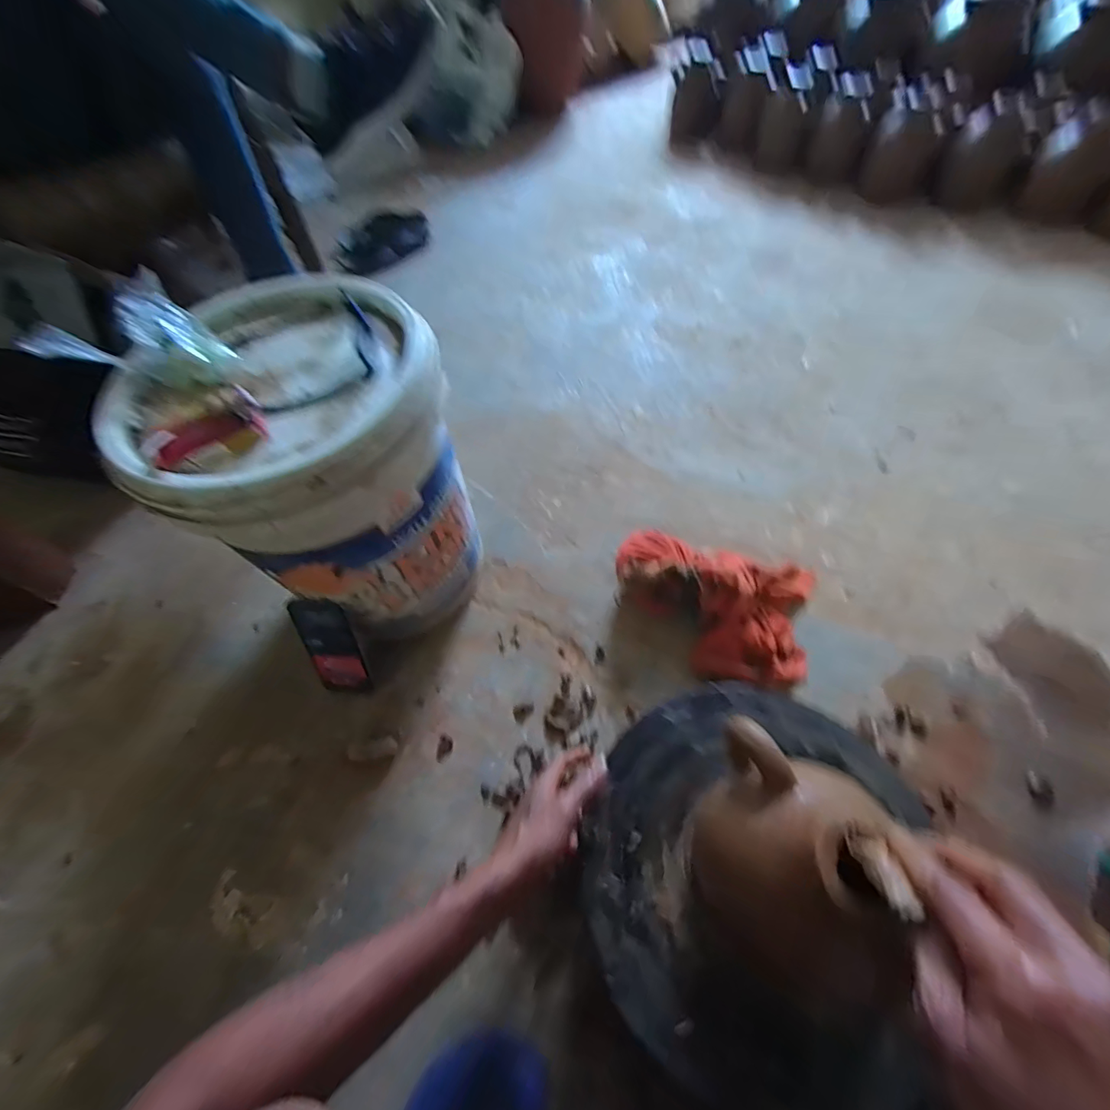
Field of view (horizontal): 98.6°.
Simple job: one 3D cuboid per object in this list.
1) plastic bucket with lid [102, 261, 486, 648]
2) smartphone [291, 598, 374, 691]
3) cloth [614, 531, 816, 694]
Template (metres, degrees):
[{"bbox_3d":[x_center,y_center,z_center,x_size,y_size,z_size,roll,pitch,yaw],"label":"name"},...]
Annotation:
[{"bbox_3d":[-0.263,-0.085,0.606,0.281,0.364,0.297,-1,59,2],"label":"plastic bucket with lid"},{"bbox_3d":[-0.289,0.119,0.619,0.058,0.151,0.014,-15,27,-5],"label":"smartphone"},{"bbox_3d":[0.223,0.069,0.650,0.272,0.085,0.180,7,60,9],"label":"cloth"}]

